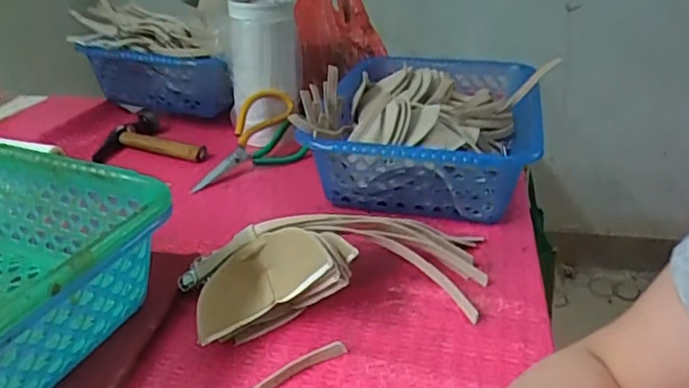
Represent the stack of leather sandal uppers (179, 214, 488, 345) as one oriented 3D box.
[{"bbox_3d":[0.005,0.060,0.507,0.281,0.070,0.113,-6,28,-12],"label":"stack of leather sandal uppers"}]

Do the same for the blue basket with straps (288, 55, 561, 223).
[{"bbox_3d":[0.109,-0.084,0.719,0.240,0.121,0.325,10,29,18],"label":"blue basket with straps"}]

